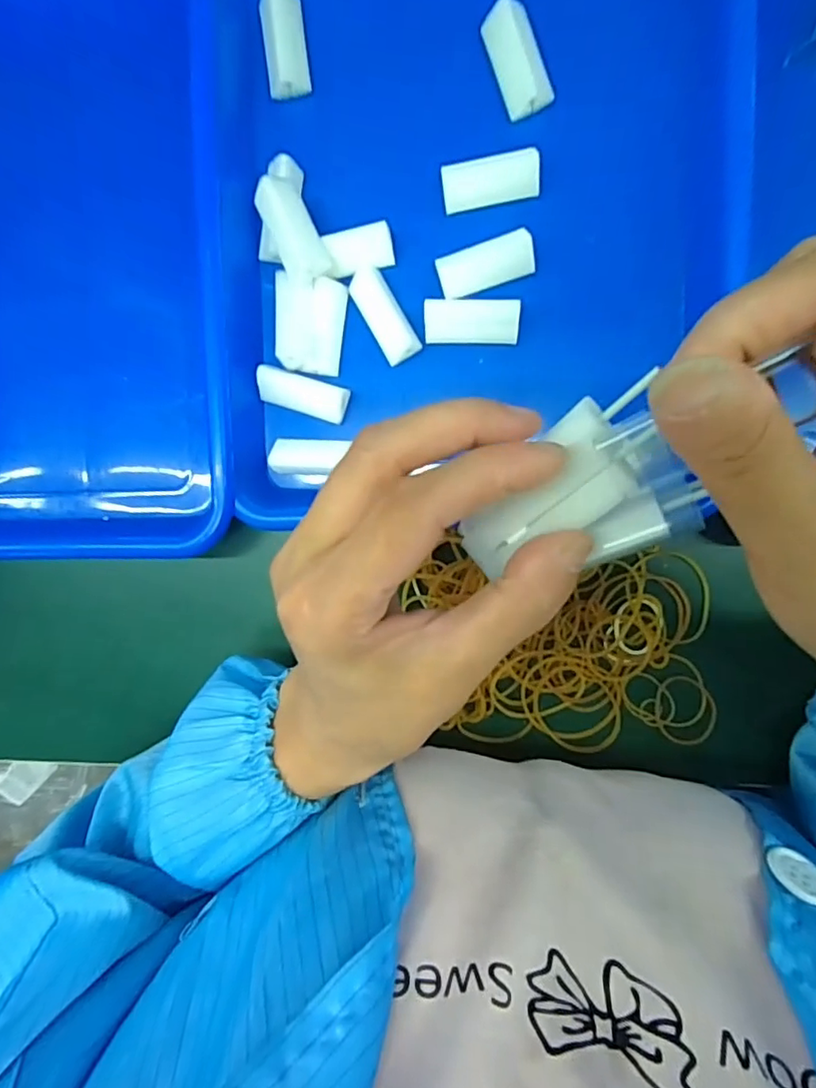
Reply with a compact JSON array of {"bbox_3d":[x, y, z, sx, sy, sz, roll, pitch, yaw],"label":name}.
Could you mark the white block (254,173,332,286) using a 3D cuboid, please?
[{"bbox_3d":[-0.056,-0.151,0.268,0.021,0.011,0.046,-24,108,7],"label":"white block"}]

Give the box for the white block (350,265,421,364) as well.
[{"bbox_3d":[-0.012,-0.115,0.280,0.018,0.011,0.046,-30,89,7],"label":"white block"}]

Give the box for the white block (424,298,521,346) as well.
[{"bbox_3d":[0.031,-0.108,0.272,0.045,0.010,0.018,4,93,6],"label":"white block"}]

